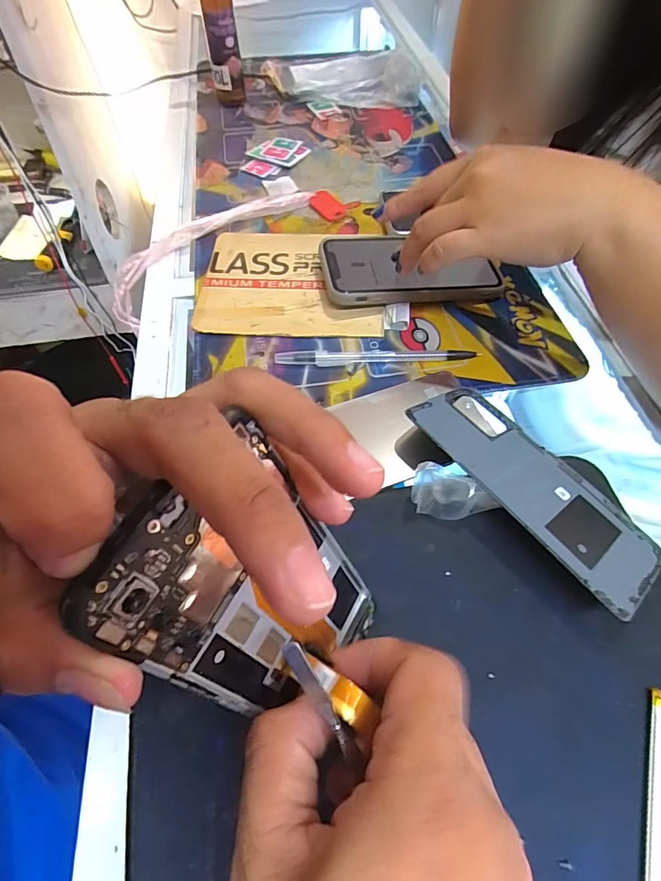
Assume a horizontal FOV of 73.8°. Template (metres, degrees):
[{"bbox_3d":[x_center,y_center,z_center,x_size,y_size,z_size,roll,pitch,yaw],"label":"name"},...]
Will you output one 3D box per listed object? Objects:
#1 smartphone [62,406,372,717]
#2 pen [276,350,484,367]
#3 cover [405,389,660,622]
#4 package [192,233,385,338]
[{"bbox_3d":[-0.021,0.061,0.165,0.008,0.154,0.070,12,56,30],"label":"smartphone"},{"bbox_3d":[0.039,-0.063,0.335,0.144,0.004,0.011,-1,85,-1],"label":"pen"},{"bbox_3d":[0.121,0.025,0.268,0.072,0.004,0.158,-21,58,-35],"label":"cover"},{"bbox_3d":[-0.035,-0.142,0.389,0.152,0.004,0.134,1,57,2],"label":"package"}]

